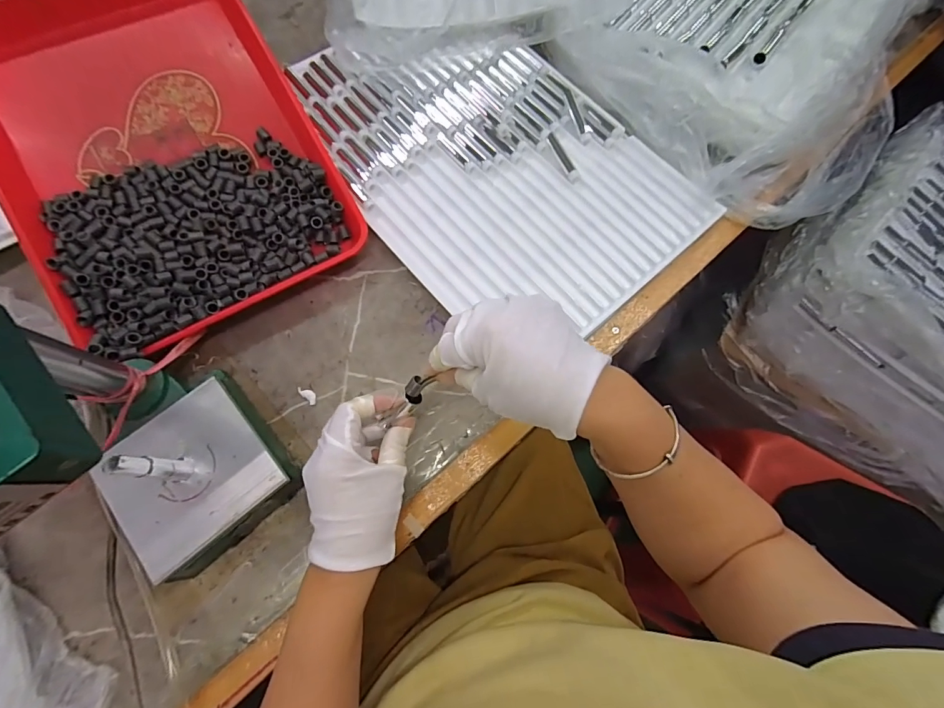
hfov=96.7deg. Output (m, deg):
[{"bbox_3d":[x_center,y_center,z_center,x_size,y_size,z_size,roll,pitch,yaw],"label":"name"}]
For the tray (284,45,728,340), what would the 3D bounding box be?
[{"bbox_3d":[0.024,-0.234,0.500,0.319,0.018,0.452,-37,77,-13],"label":"tray"}]

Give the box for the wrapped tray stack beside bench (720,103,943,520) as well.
[{"bbox_3d":[0.696,-0.024,0.608,0.492,0.198,0.410,40,75,10],"label":"wrapped tray stack beside bench"}]

